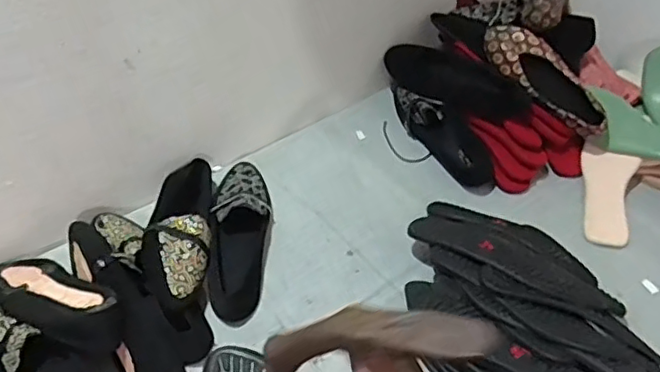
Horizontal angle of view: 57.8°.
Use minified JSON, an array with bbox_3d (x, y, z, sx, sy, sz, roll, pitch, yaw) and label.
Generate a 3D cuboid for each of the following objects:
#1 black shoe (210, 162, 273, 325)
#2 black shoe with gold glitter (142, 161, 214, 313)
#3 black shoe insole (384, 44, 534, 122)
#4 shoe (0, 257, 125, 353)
[{"bbox_3d":[-0.120,0.063,0.806,0.078,0.055,0.243,-4,46,-5],"label":"black shoe"},{"bbox_3d":[-0.197,0.054,0.781,0.081,0.056,0.245,-4,46,-6],"label":"black shoe with gold glitter"},{"bbox_3d":[0.203,-0.169,0.969,0.246,0.079,0.019,26,9,23],"label":"black shoe insole"},{"bbox_3d":[-0.327,0.132,0.702,0.223,0.050,0.082,16,46,31],"label":"shoe"}]

